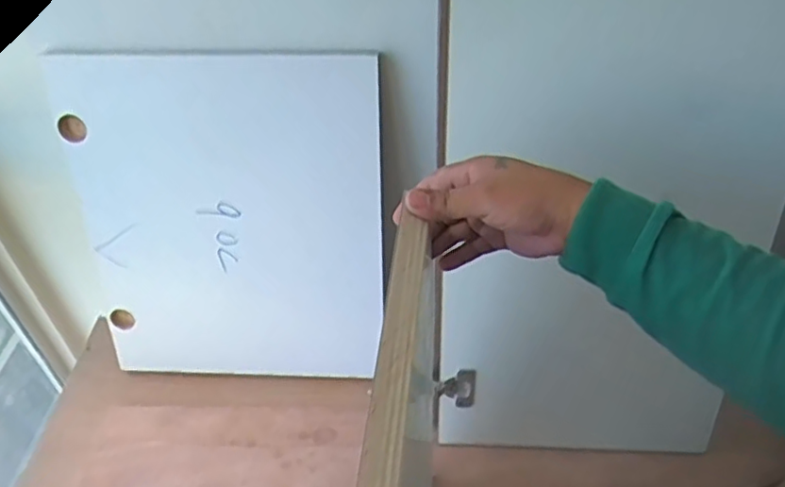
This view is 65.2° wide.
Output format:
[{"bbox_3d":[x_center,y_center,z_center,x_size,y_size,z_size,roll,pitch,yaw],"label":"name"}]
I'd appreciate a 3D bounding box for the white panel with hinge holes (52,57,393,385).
[{"bbox_3d":[-0.203,-0.010,0.809,0.382,0.458,0.020,1,28,5],"label":"white panel with hinge holes"}]

